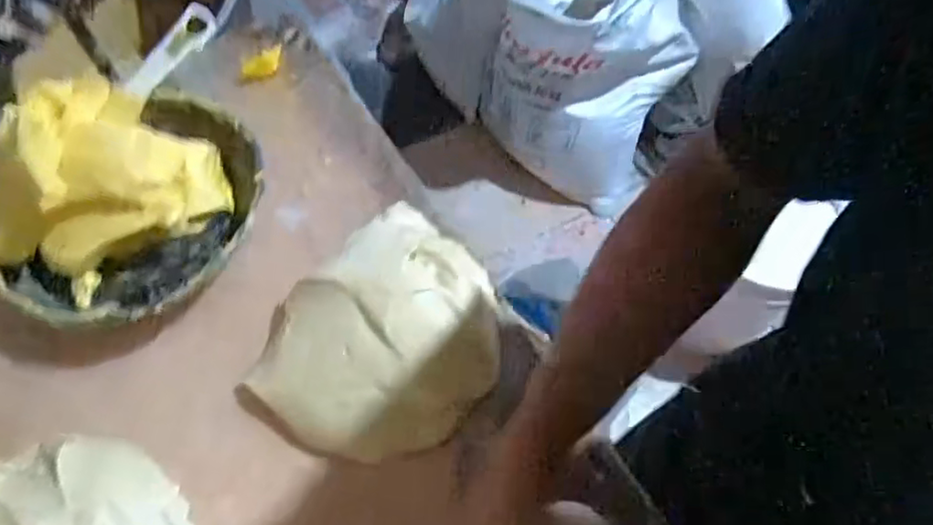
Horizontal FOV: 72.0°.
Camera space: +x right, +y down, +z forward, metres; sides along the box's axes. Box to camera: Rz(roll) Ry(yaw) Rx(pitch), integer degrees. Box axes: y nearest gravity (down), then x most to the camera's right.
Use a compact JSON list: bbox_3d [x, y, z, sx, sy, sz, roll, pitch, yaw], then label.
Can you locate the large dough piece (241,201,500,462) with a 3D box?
[{"bbox_3d":[-0.065,0.068,0.558,0.178,0.070,0.220,39,68,18],"label":"large dough piece"}]

